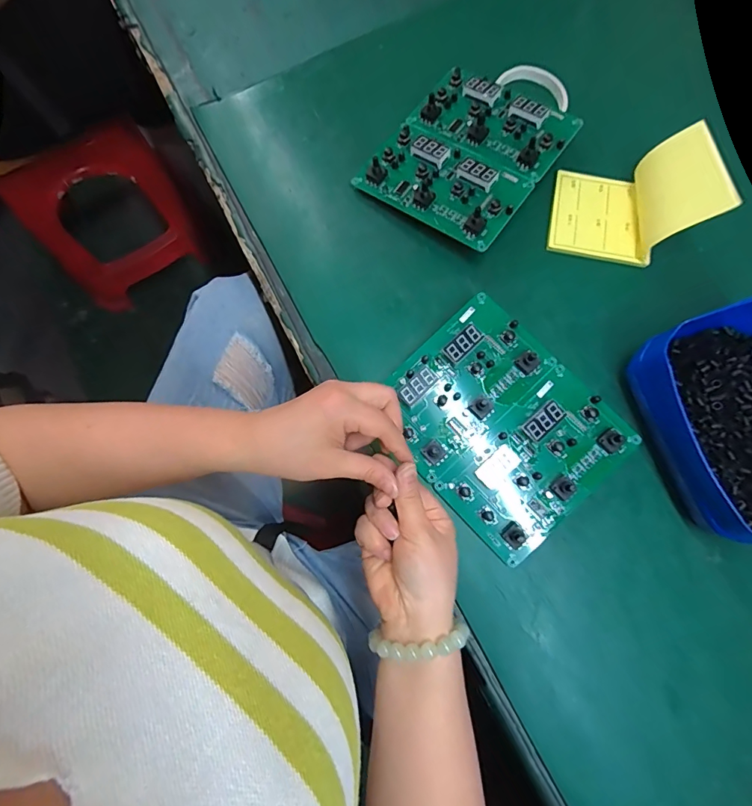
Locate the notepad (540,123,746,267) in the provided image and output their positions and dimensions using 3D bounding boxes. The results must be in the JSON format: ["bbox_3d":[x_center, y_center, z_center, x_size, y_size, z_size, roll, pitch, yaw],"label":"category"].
[{"bbox_3d":[0.255,-0.209,0.441,0.133,0.076,0.104,3,77,2],"label":"notepad"}]

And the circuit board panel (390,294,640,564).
[{"bbox_3d":[0.113,0.018,0.409,0.164,0.026,0.199,-42,79,-8],"label":"circuit board panel"}]

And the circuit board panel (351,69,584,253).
[{"bbox_3d":[0.099,-0.268,0.470,0.159,0.031,0.191,37,80,9],"label":"circuit board panel"}]

